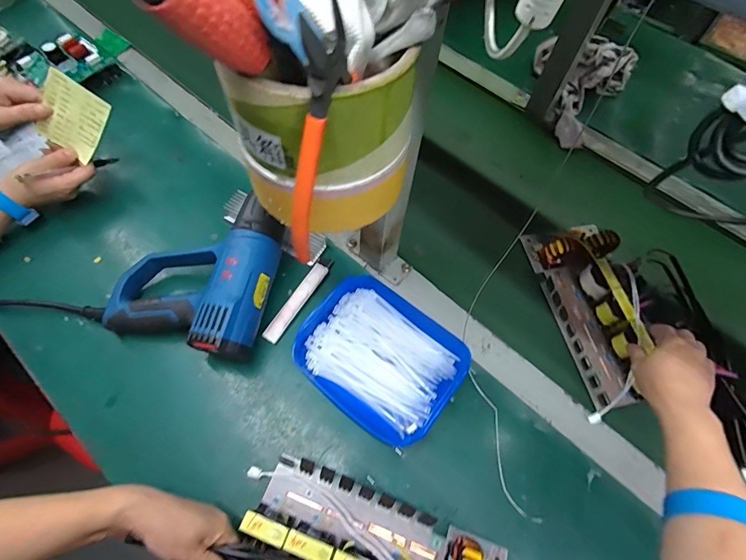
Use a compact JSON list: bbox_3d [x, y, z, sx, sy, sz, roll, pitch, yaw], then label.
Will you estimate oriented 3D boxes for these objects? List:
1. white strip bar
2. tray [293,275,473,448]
[{"bbox_3d":[-0.100,0.024,0.539,0.022,0.009,0.139,30,66,12],"label":"white strip bar"},{"bbox_3d":[0.011,0.089,0.499,0.198,0.037,0.158,36,67,14],"label":"tray"}]

